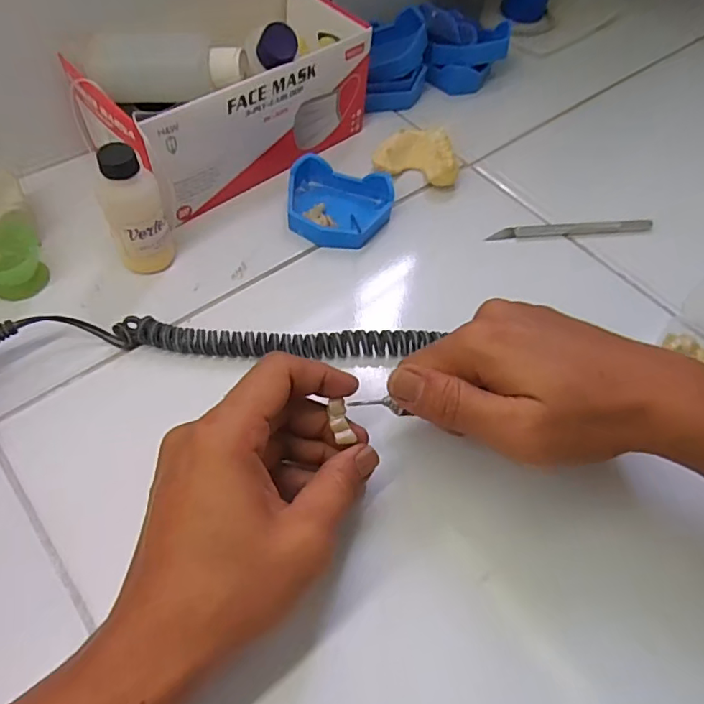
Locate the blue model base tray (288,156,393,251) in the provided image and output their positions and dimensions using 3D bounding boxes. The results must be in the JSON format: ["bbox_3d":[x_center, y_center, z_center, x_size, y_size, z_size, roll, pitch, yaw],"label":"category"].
[{"bbox_3d":[-0.013,-0.110,0.399,0.079,0.026,0.065,17,57,6],"label":"blue model base tray"}]

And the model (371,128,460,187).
[{"bbox_3d":[0.055,-0.162,0.441,0.069,0.025,0.048,11,57,2],"label":"model"}]

